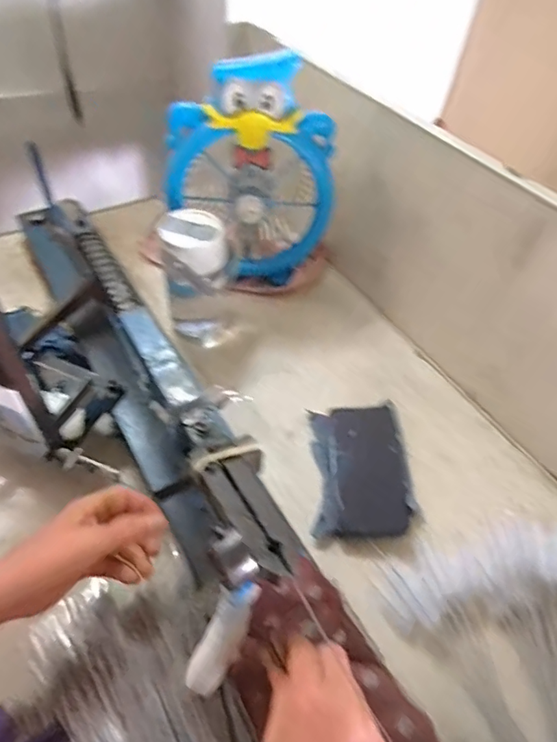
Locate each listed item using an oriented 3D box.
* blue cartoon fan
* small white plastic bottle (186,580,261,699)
[{"bbox_3d":[-0.041,-0.260,0.680,0.219,0.299,0.101,-9,52,-13],"label":"blue cartoon fan"},{"bbox_3d":[-0.040,0.196,0.363,0.029,0.097,0.026,29,12,17],"label":"small white plastic bottle"}]

